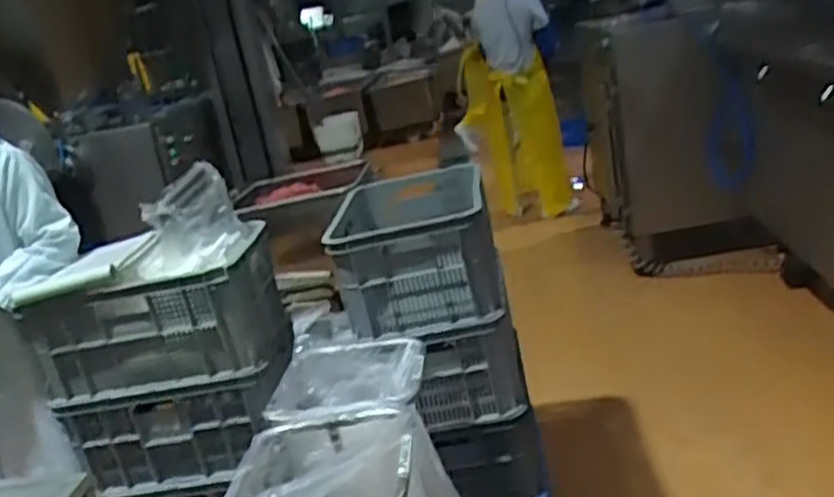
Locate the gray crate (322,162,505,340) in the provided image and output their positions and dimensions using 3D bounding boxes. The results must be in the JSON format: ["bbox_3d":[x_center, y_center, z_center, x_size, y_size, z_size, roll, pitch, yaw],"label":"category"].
[{"bbox_3d":[-0.013,-0.020,1.955,0.385,0.249,0.633,-11,18,1],"label":"gray crate"}]

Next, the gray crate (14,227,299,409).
[{"bbox_3d":[-0.595,0.163,1.809,0.539,0.250,0.327,-9,18,6],"label":"gray crate"}]

